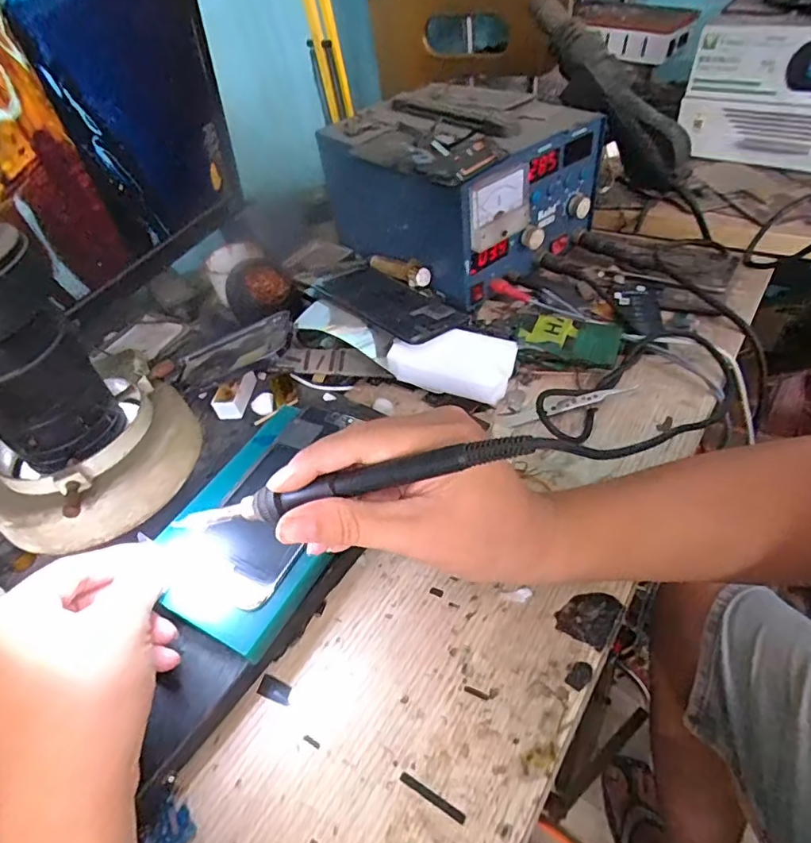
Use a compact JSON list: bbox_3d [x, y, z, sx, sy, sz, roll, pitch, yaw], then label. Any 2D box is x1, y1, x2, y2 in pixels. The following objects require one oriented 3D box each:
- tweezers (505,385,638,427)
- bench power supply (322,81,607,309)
[{"bbox_3d":[0.127,-0.014,0.421,0.102,0.012,0.013,-17,48,12],"label":"tweezers"},{"bbox_3d":[0.048,-0.254,0.547,0.191,0.111,0.228,-36,50,-22],"label":"bench power supply"}]

